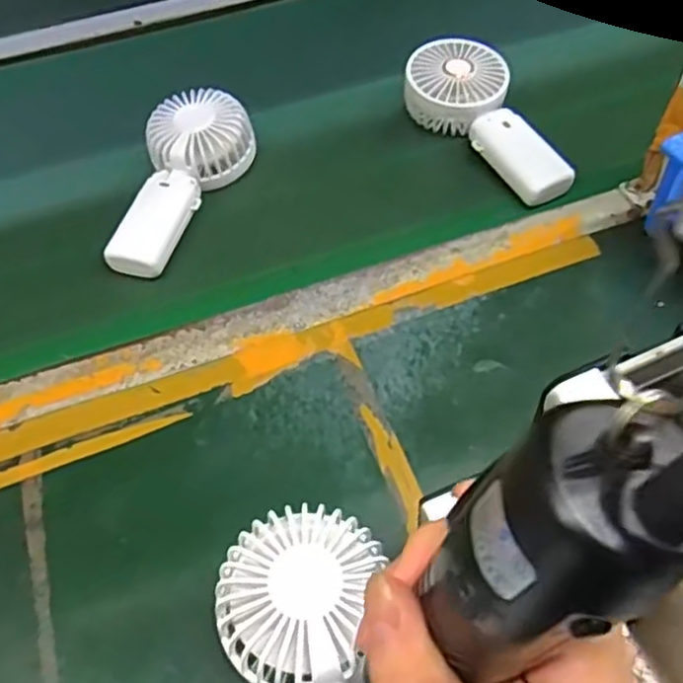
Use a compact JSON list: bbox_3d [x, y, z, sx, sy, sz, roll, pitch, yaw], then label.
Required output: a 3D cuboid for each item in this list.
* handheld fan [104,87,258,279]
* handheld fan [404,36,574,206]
[{"bbox_3d":[-0.130,-0.129,0.560,0.080,0.062,0.171,9,56,9],"label":"handheld fan"},{"bbox_3d":[0.130,-0.184,0.579,0.071,0.055,0.193,-29,59,-17],"label":"handheld fan"}]

